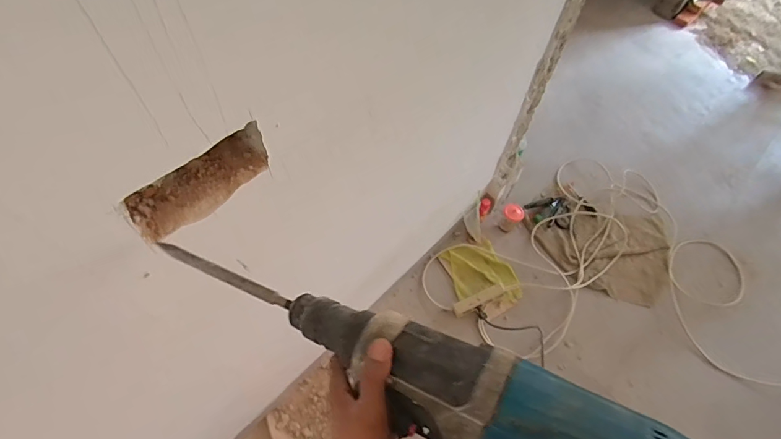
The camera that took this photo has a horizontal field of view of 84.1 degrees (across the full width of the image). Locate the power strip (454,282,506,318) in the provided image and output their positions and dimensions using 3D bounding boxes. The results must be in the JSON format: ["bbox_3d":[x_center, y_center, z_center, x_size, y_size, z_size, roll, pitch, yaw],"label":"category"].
[{"bbox_3d":[0.322,0.295,1.587,0.196,0.032,0.052,-32,60,16],"label":"power strip"}]

